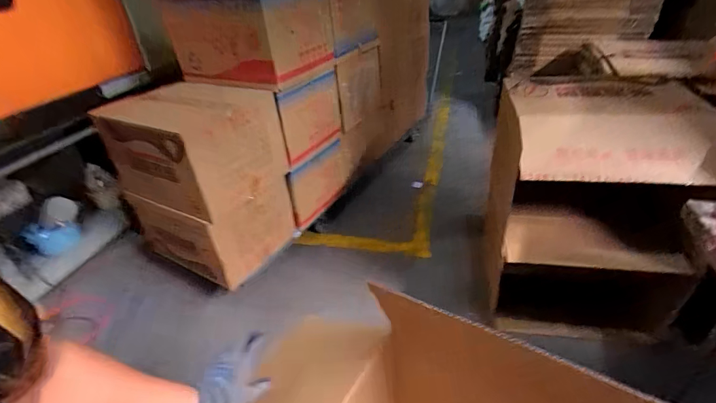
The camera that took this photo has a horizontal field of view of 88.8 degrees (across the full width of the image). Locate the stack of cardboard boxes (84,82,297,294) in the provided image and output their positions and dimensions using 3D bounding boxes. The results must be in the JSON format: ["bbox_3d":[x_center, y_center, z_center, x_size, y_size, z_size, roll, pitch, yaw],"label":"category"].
[{"bbox_3d":[-0.646,-0.100,1.583,0.689,0.647,0.443,15,38,27],"label":"stack of cardboard boxes"}]

